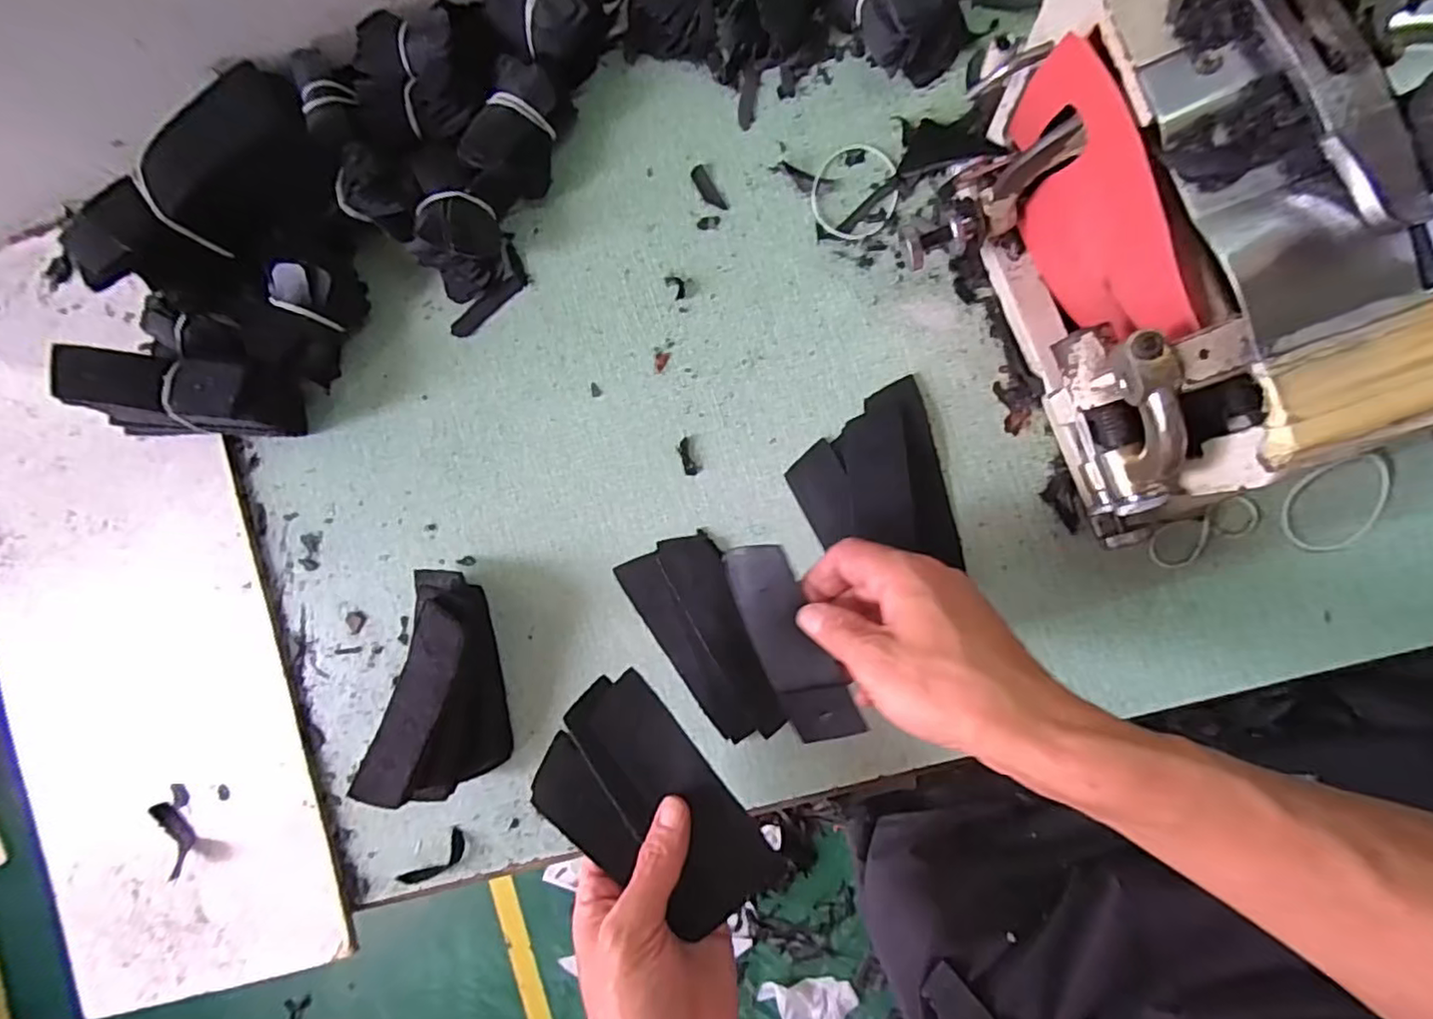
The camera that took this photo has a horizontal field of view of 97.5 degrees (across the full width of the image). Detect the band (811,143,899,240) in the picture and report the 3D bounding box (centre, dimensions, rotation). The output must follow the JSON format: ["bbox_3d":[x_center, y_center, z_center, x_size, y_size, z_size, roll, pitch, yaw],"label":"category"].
[{"bbox_3d":[0.085,-0.197,0.386,0.052,0.004,0.060,-3,87,9],"label":"band"}]

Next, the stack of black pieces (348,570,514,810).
[{"bbox_3d":[-0.166,0.110,0.390,0.069,0.054,0.130,11,89,10],"label":"stack of black pieces"}]

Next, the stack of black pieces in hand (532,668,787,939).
[{"bbox_3d":[-0.033,0.156,0.326,0.075,0.028,0.132,-45,81,5],"label":"stack of black pieces in hand"}]

